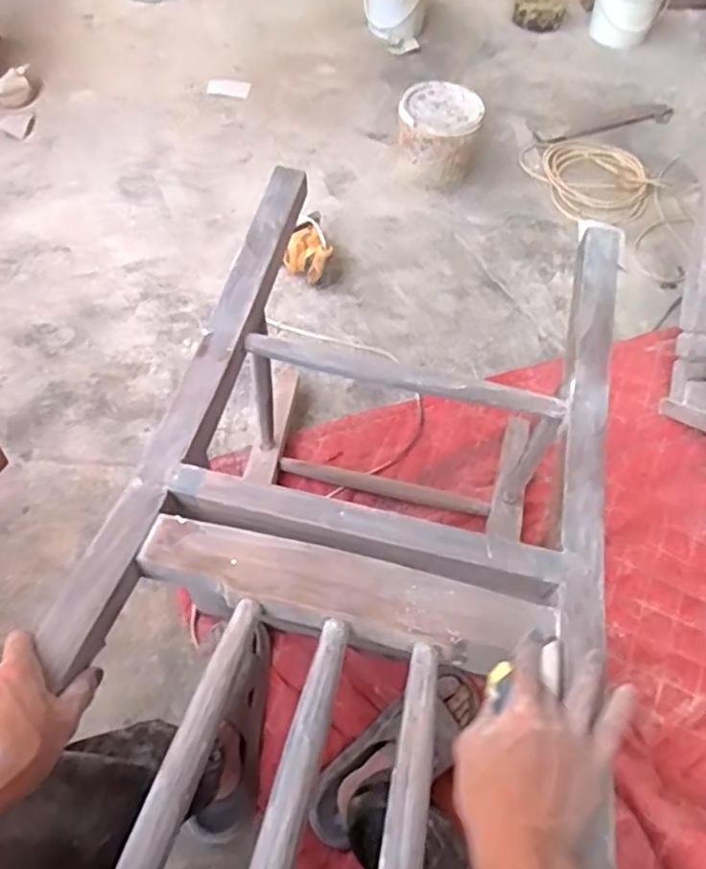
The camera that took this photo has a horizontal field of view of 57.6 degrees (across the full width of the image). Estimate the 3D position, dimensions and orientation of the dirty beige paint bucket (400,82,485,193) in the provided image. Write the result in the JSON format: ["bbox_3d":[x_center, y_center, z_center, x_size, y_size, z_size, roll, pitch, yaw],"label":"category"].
[{"bbox_3d":[0.200,-0.712,1.544,0.190,0.177,0.162,3,58,-2],"label":"dirty beige paint bucket"}]

